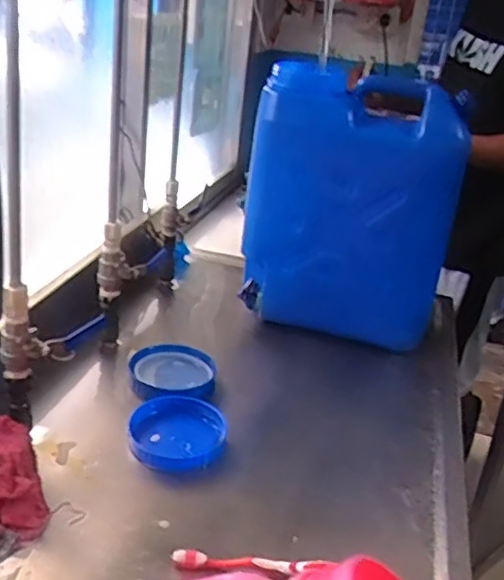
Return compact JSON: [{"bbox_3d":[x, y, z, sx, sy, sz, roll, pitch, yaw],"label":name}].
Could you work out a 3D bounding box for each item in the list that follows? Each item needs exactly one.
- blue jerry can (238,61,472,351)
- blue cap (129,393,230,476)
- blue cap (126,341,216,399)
[{"bbox_3d":[0.166,-0.127,1.128,0.327,0.435,0.162,14,26,17],"label":"blue jerry can"},{"bbox_3d":[-0.095,0.180,0.853,0.122,0.025,0.132,5,25,-2],"label":"blue cap"},{"bbox_3d":[-0.116,0.117,0.977,0.123,0.021,0.141,4,25,-5],"label":"blue cap"}]

